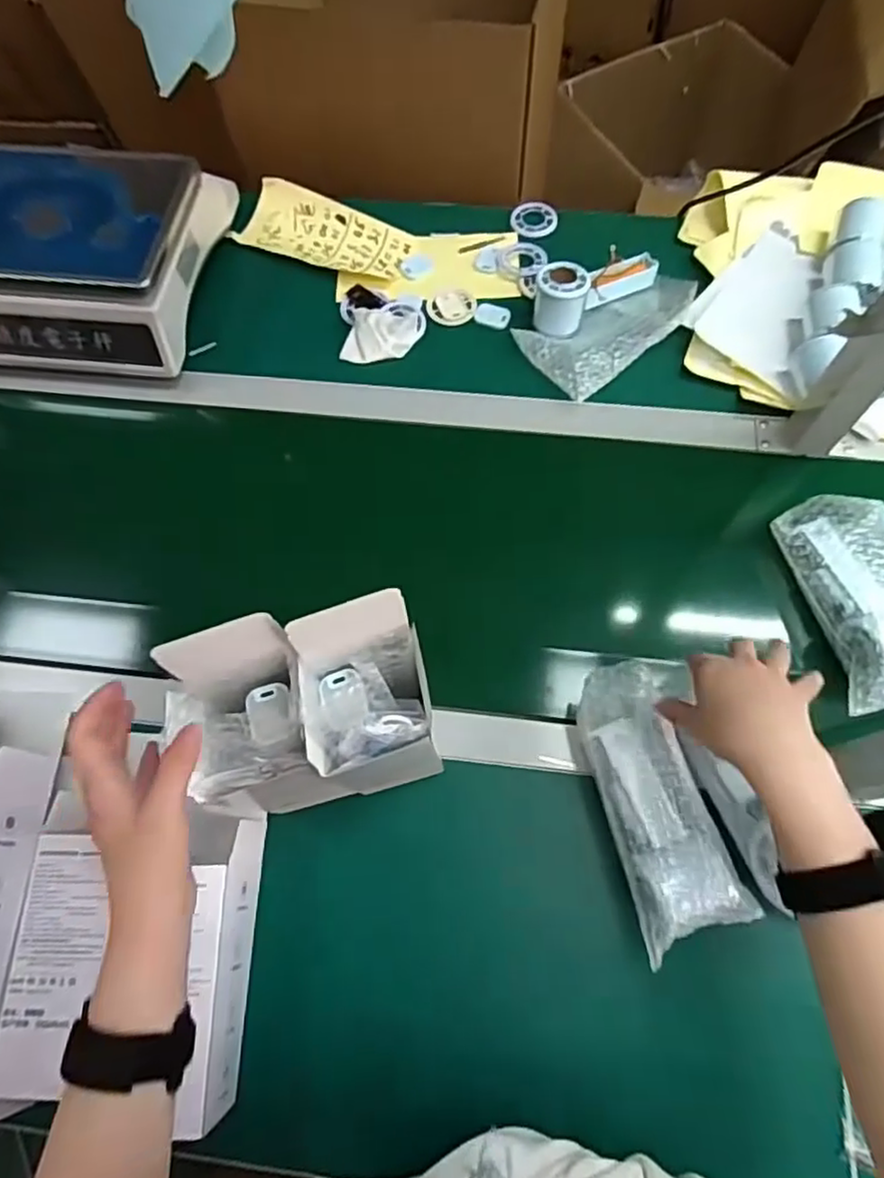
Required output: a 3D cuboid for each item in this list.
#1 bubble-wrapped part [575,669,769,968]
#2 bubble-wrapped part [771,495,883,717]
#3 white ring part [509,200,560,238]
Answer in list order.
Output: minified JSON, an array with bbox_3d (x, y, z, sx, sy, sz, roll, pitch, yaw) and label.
[{"bbox_3d":[0.163,0.159,0.499,0.078,0.046,0.204,-16,73,-5],"label":"bubble-wrapped part"},{"bbox_3d":[0.379,0.005,0.579,0.091,0.047,0.194,-9,72,-3],"label":"bubble-wrapped part"},{"bbox_3d":[0.115,-0.462,0.813,0.057,0.011,0.049,16,73,5],"label":"white ring part"}]

